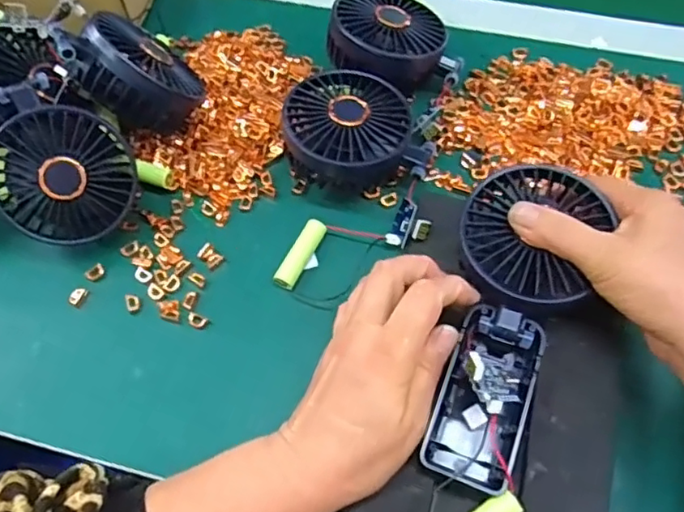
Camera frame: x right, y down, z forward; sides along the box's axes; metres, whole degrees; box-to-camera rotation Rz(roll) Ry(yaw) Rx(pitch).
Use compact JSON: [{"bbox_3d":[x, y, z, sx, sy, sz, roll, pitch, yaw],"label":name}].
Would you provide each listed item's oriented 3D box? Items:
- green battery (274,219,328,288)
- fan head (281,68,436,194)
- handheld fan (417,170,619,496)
[{"bbox_3d":[-0.028,-0.001,0.399,0.014,0.014,0.052,25,65,15],"label":"green battery"},{"bbox_3d":[0.013,-0.085,0.410,0.097,0.047,0.080,12,63,9],"label":"fan head"},{"bbox_3d":[0.092,0.033,0.324,0.070,0.044,0.179,15,77,11],"label":"handheld fan"}]

